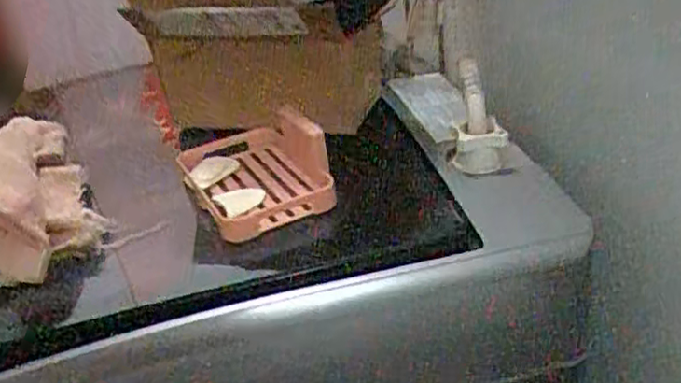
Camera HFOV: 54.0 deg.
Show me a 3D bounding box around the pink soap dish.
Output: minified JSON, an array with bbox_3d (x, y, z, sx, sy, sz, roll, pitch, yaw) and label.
[{"bbox_3d":[-0.064,-0.021,0.494,0.095,0.048,0.140,-18,30,-20],"label":"pink soap dish"}]

